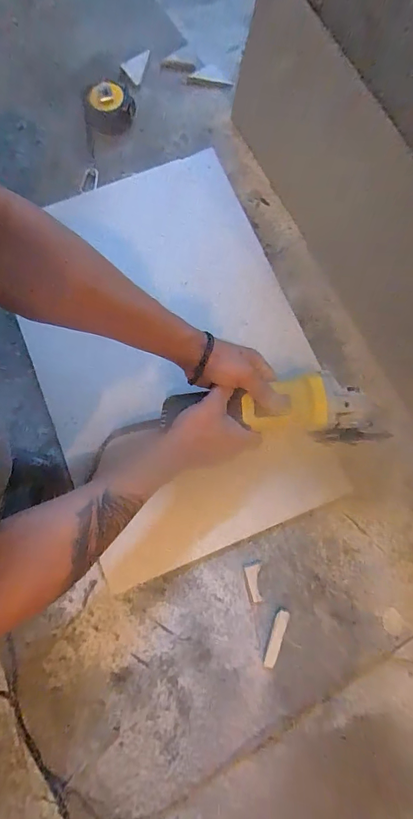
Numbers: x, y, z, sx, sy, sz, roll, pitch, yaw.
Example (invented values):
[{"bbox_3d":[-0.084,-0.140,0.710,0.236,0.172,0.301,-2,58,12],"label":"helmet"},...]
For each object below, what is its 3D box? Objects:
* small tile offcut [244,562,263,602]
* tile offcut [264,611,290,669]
[{"bbox_3d":[0.066,0.234,0.502,0.023,0.004,0.049,-11,79,-1],"label":"small tile offcut"},{"bbox_3d":[0.092,0.301,0.487,0.014,0.004,0.070,20,80,5],"label":"tile offcut"}]

